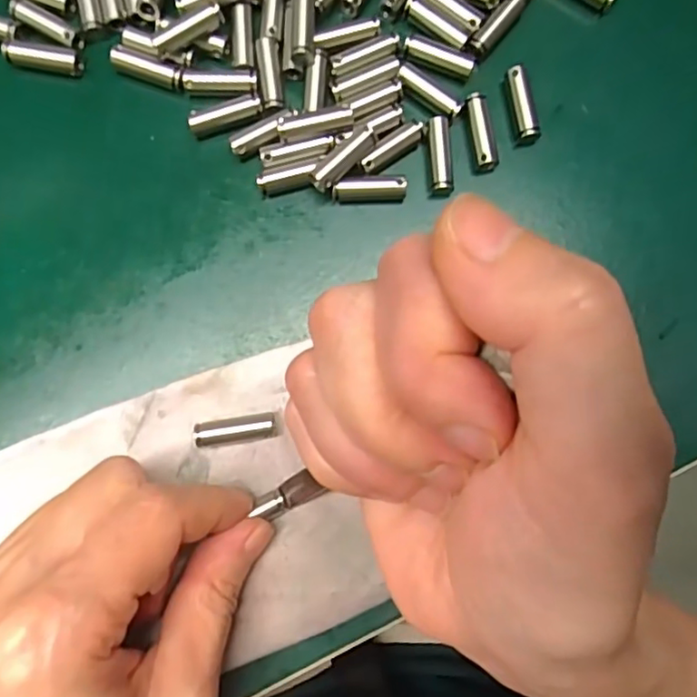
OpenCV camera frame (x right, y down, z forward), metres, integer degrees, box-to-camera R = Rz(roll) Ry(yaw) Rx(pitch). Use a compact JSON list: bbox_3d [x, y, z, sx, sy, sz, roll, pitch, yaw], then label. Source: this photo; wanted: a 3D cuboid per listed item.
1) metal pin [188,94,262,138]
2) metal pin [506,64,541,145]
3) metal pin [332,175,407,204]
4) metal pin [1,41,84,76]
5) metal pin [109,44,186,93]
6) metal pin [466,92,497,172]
[{"bbox_3d":[-0.041,-0.077,0.199,0.024,0.006,0.006,-20,85,-5],"label":"metal pin"},{"bbox_3d":[0.058,-0.082,0.203,0.008,0.009,0.024,-12,85,-4],"label":"metal pin"},{"bbox_3d":[0.007,-0.053,0.197,0.024,0.007,0.007,-2,84,-3],"label":"metal pin"},{"bbox_3d":[-0.103,-0.098,0.201,0.025,0.005,0.007,8,81,-2],"label":"metal pin"},{"bbox_3d":[-0.067,-0.094,0.201,0.026,0.007,0.008,20,83,-1],"label":"metal pin"},{"bbox_3d":[0.044,-0.073,0.201,0.008,0.007,0.024,-7,84,-4],"label":"metal pin"}]

